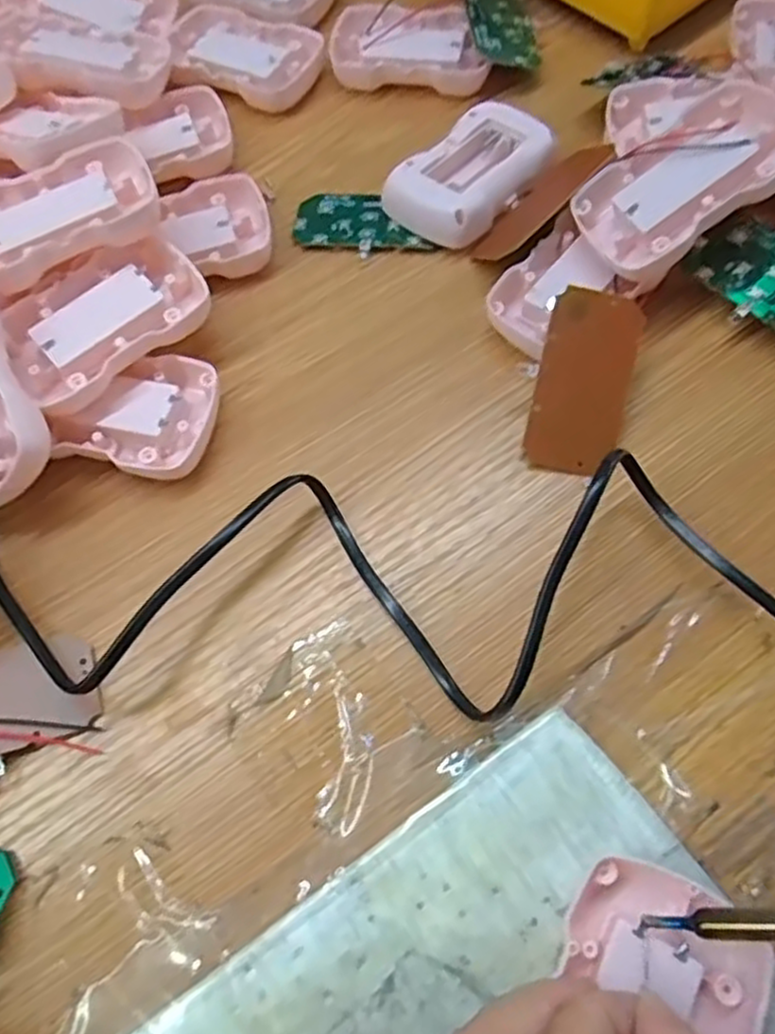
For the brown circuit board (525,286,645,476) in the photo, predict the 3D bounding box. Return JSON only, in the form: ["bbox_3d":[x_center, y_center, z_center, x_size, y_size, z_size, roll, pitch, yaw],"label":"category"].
[{"bbox_3d":[0.082,-0.055,0.299,0.037,0.008,0.075,14,89,9],"label":"brown circuit board"}]

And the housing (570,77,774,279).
[{"bbox_3d":[0.126,-0.143,0.306,0.087,0.013,0.057,-33,64,16],"label":"housing"}]

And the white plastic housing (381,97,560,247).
[{"bbox_3d":[0.041,-0.168,0.353,0.049,0.018,0.080,38,73,18],"label":"white plastic housing"}]

